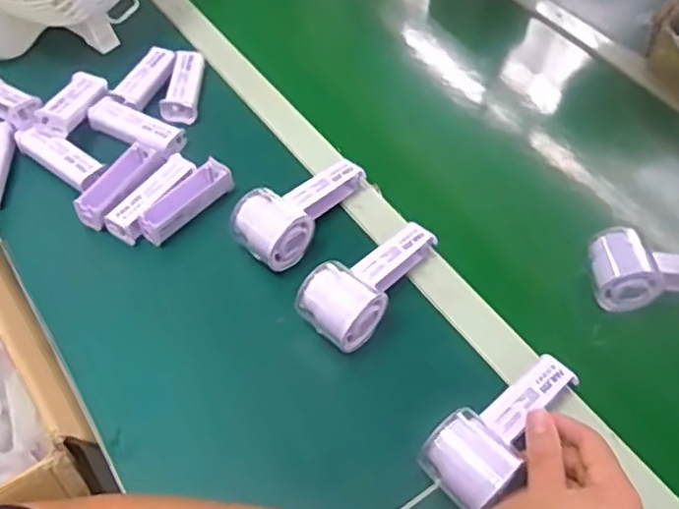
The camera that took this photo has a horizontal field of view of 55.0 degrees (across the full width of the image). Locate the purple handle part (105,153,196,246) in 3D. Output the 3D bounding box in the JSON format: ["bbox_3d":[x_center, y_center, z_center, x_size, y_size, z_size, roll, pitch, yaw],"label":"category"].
[{"bbox_3d":[-0.182,-0.056,0.645,0.032,0.030,0.102,28,55,18],"label":"purple handle part"}]

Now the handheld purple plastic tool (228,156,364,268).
[{"bbox_3d":[-0.040,-0.050,0.635,0.072,0.054,0.155,27,54,17],"label":"handheld purple plastic tool"}]

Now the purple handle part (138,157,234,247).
[{"bbox_3d":[-0.148,-0.052,0.632,0.033,0.022,0.101,33,56,21],"label":"purple handle part"}]

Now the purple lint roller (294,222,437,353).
[{"bbox_3d":[0.036,0.025,0.580,0.147,0.060,0.061,-31,60,-26],"label":"purple lint roller"}]

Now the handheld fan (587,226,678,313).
[{"bbox_3d":[0.305,0.010,0.600,0.145,0.051,0.062,-3,51,-6],"label":"handheld fan"}]

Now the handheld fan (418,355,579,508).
[{"bbox_3d":[0.125,0.132,0.498,0.059,0.054,0.149,39,52,25],"label":"handheld fan"}]

